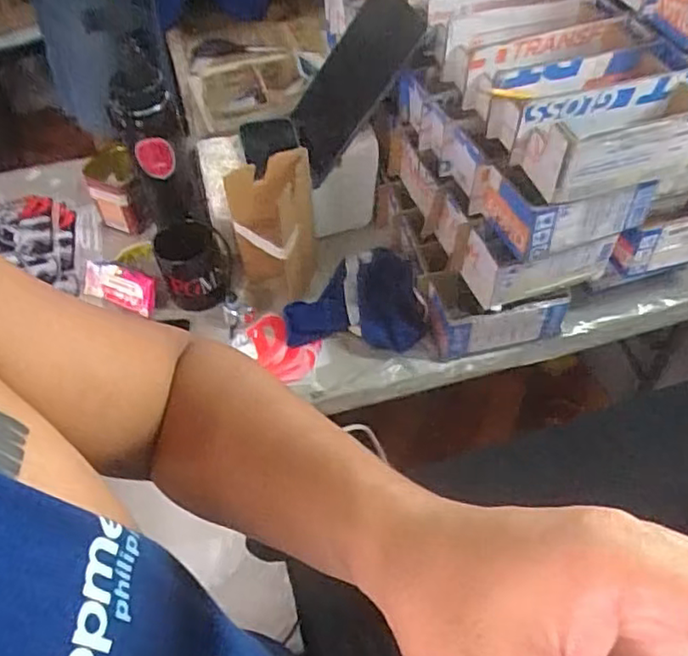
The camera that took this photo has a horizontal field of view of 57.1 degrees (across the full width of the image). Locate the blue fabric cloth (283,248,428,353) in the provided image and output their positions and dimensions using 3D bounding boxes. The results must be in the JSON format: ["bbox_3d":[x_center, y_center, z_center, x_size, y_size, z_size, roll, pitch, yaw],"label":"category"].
[{"bbox_3d":[0.013,-0.044,0.830,0.177,0.049,0.167,-2,51,1],"label":"blue fabric cloth"}]

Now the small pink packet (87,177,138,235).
[{"bbox_3d":[-0.341,-0.179,0.939,0.077,0.082,0.013,23,55,19],"label":"small pink packet"}]

